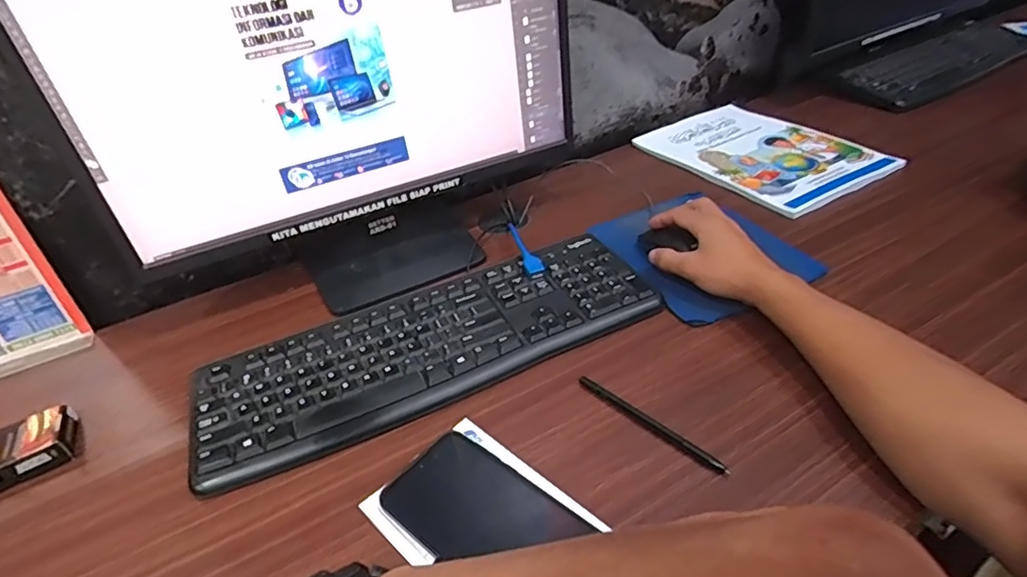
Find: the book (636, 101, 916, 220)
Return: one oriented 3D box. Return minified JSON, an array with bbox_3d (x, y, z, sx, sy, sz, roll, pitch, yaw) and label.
[{"bbox_3d":[0.349,-0.197,0.803,0.229,0.013,0.281,-23,43,-22],"label":"book"}]

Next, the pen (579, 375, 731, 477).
[{"bbox_3d":[0.107,0.105,0.447,0.138,0.010,0.009,28,50,37],"label":"pen"}]

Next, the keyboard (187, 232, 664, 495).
[{"bbox_3d":[-0.079,0.045,0.540,0.428,0.019,0.152,-20,42,-17],"label":"keyboard"}]

